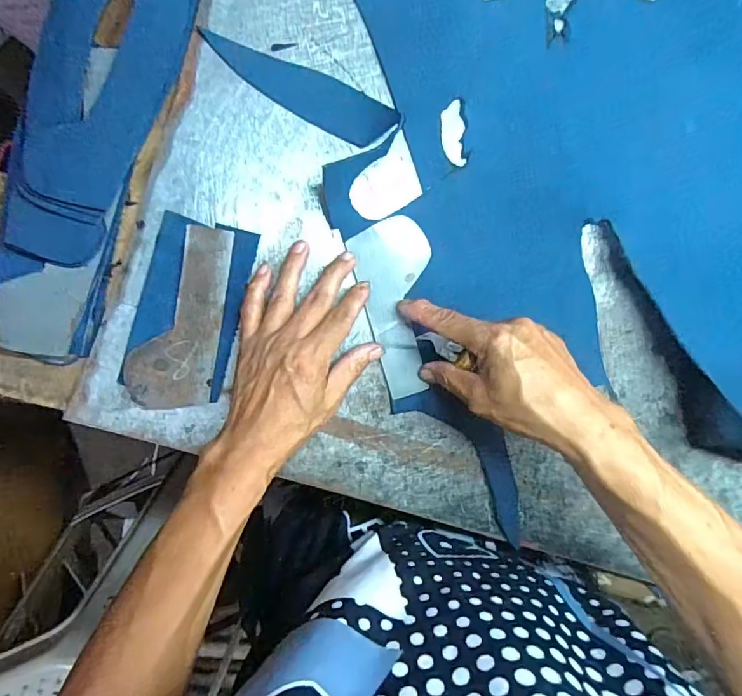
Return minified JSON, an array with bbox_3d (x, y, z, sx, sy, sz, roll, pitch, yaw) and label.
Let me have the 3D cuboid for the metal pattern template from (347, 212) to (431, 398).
[{"bbox_3d":[0.020,-0.031,0.394,0.059,0.004,0.141,-7,97,-5],"label":"metal pattern template"}]

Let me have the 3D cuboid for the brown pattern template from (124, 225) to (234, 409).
[{"bbox_3d":[-0.146,-0.023,0.372,0.062,0.005,0.139,10,94,-8],"label":"brown pattern template"}]

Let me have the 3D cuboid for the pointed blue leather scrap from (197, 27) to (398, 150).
[{"bbox_3d":[-0.053,-0.196,0.371,0.146,0.004,0.037,23,93,-11],"label":"pointed blue leather scrap"}]

